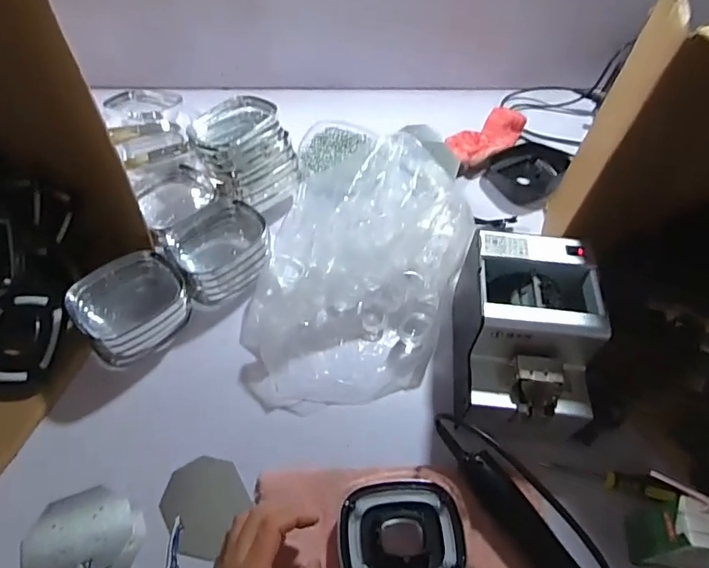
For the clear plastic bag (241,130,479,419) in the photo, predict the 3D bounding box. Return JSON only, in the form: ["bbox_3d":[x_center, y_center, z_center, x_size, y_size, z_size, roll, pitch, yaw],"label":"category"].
[{"bbox_3d":[0.011,-0.029,0.635,0.232,0.109,0.385,18,57,10],"label":"clear plastic bag"}]

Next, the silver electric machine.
[{"bbox_3d":[0.184,0.059,0.548,0.132,0.134,0.187,4,55,1],"label":"silver electric machine"}]

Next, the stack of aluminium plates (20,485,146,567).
[{"bbox_3d":[-0.264,0.250,0.486,0.103,0.010,0.092,21,57,12],"label":"stack of aluminium plates"}]

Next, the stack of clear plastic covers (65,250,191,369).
[{"bbox_3d":[-0.257,0.031,0.589,0.121,0.075,0.099,-36,63,-23],"label":"stack of clear plastic covers"}]

